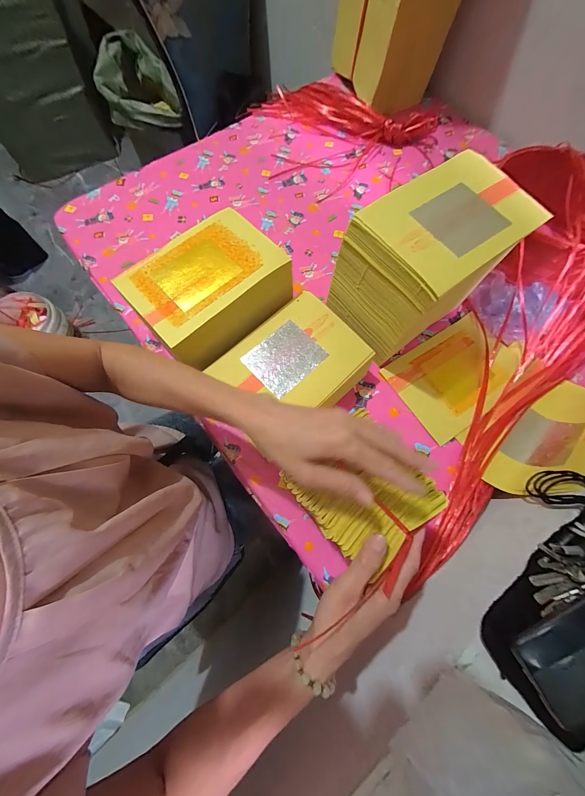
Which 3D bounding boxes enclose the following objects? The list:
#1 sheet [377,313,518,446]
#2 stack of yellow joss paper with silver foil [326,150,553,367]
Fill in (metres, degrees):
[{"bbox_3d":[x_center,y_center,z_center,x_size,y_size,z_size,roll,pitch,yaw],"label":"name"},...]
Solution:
[{"bbox_3d":[0.303,-0.047,0.504,0.235,0.007,0.160,-32,76,-11],"label":"sheet"},{"bbox_3d":[0.208,-0.212,0.456,0.241,0.197,0.158,-34,76,-11],"label":"stack of yellow joss paper with silver foil"}]

